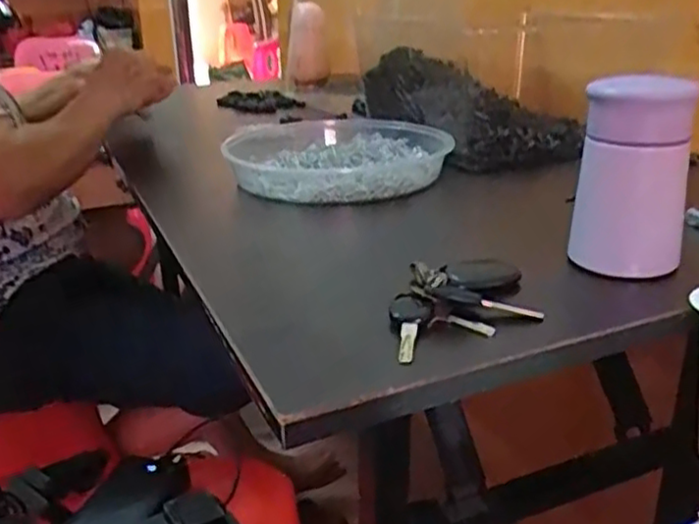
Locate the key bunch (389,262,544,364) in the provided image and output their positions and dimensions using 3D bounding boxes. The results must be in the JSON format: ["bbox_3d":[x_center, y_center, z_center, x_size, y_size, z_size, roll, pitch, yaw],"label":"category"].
[{"bbox_3d":[0.070,0.025,0.427,0.091,0.020,0.098,-3,22,-4],"label":"key bunch"}]

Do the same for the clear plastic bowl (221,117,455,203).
[{"bbox_3d":[-0.013,-0.118,0.769,0.239,0.039,0.231,-2,22,-2],"label":"clear plastic bowl"}]

